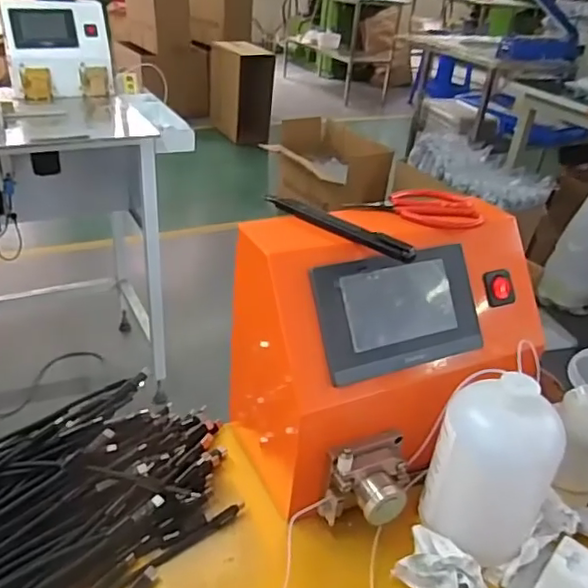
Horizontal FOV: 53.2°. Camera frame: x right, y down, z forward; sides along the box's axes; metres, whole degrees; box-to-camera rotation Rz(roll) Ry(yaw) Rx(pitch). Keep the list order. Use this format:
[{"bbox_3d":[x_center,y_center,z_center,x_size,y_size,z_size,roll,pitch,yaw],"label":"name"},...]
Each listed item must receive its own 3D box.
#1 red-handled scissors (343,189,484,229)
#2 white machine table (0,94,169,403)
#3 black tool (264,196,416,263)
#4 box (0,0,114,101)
[{"bbox_3d":[0.107,-0.071,0.491,0.111,0.019,0.049,-6,33,-19],"label":"red-handled scissors"},{"bbox_3d":[-0.644,-0.115,1.484,0.600,0.718,0.453,-9,34,-23],"label":"white machine table"},{"bbox_3d":[0.032,-0.053,0.442,0.132,0.012,0.014,27,37,31],"label":"black tool"},{"bbox_3d":[-0.552,-0.577,1.375,0.224,0.197,0.143,-11,35,-27],"label":"box"}]

